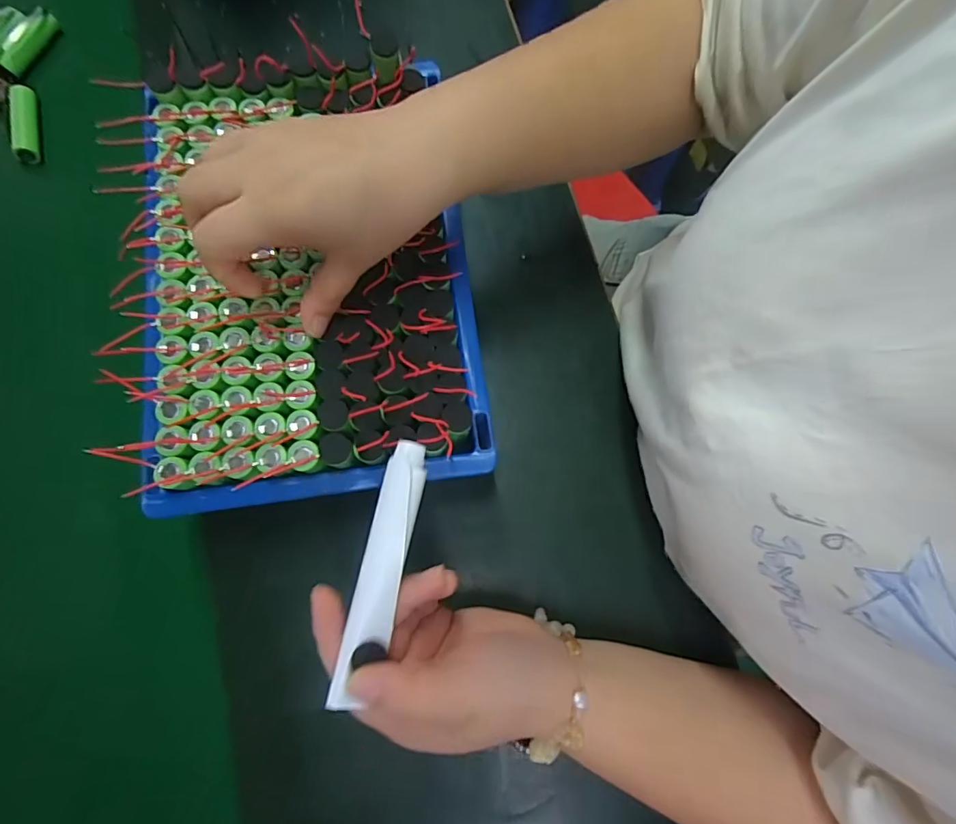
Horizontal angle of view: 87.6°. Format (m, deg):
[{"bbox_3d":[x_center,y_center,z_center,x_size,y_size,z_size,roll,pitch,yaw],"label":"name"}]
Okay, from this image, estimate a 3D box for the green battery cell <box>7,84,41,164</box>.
[{"bbox_3d":[-0.379,-0.240,0.415,0.020,0.015,0.069,-14,75,-5],"label":"green battery cell"}]

